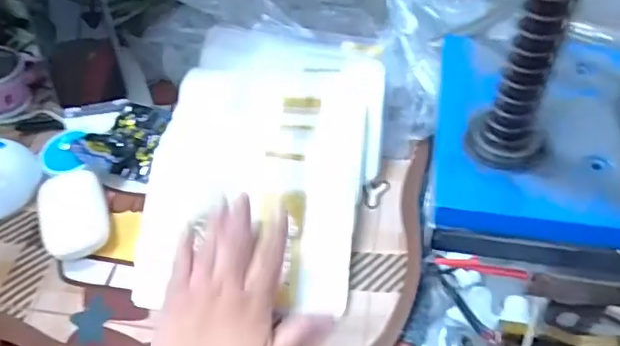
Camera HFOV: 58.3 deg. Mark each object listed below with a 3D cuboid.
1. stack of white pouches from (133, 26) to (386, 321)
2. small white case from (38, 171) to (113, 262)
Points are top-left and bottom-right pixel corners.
[{"bbox_3d":[-0.041,-0.012,0.517,0.193,0.022,0.272,11,67,5],"label":"stack of white pouches"},{"bbox_3d":[-0.219,0.036,0.513,0.056,0.025,0.083,-18,52,-13],"label":"small white case"}]

